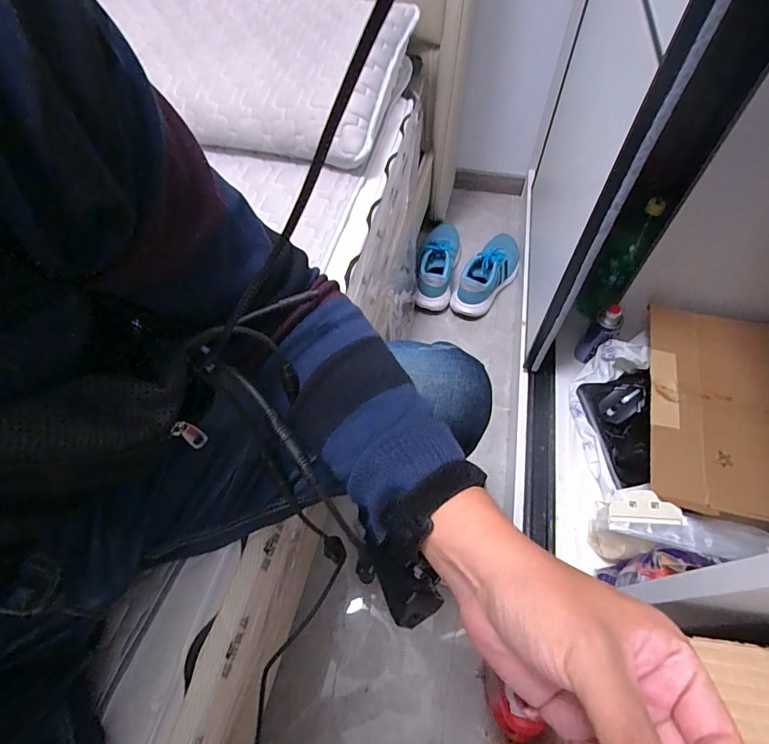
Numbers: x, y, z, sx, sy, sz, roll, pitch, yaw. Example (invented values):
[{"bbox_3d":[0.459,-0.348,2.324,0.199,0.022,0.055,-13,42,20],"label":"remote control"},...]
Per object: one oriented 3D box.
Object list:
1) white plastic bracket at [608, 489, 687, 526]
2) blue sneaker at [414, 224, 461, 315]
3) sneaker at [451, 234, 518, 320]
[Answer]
[{"bbox_3d":[0.392,0.205,0.673,0.097,0.010,0.050,-4,74,20],"label":"white plastic bracket"},{"bbox_3d":[0.150,-0.305,1.206,0.101,0.116,0.289,13,60,9],"label":"blue sneaker"},{"bbox_3d":[0.286,-0.271,1.187,0.107,0.093,0.294,27,63,17],"label":"sneaker"}]

